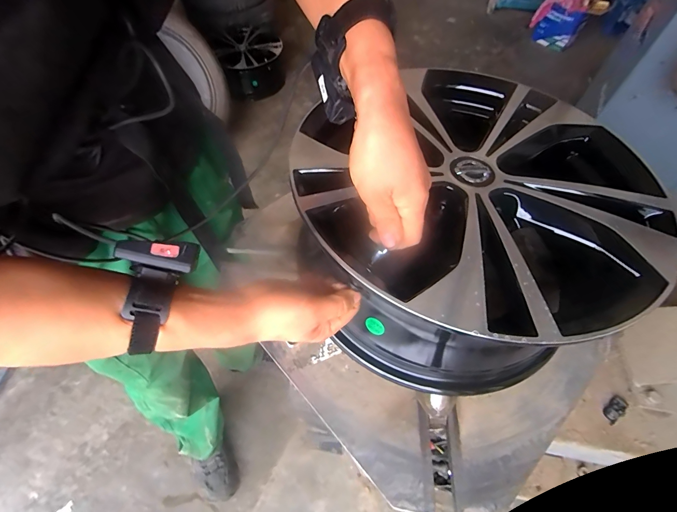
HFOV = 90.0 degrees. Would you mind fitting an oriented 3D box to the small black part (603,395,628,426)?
[{"bbox_3d":[0.505,0.279,0.616,0.057,0.013,0.024,-33,65,-20],"label":"small black part"}]

